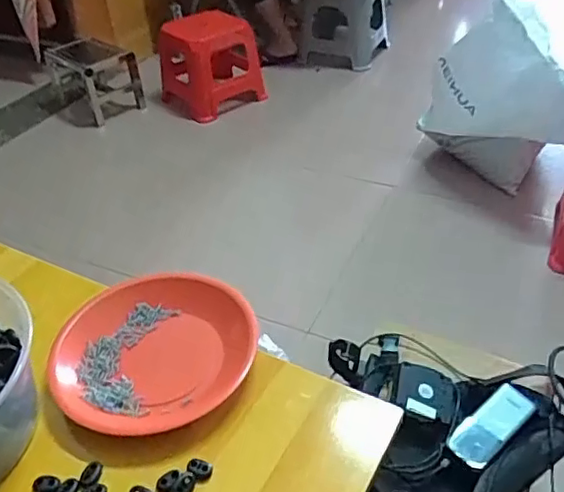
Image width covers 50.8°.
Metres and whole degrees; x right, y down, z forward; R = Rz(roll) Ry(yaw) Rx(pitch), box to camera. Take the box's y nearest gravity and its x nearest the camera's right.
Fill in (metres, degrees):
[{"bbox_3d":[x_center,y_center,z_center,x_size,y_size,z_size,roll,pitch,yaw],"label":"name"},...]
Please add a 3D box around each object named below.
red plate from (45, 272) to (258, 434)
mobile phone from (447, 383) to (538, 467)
[{"bbox_3d":[-0.127,0.097,0.581,0.191,0.029,0.179,-2,39,2],"label":"red plate"},{"bbox_3d":[0.270,0.225,0.760,0.133,0.014,0.051,-32,47,-29],"label":"mobile phone"}]

